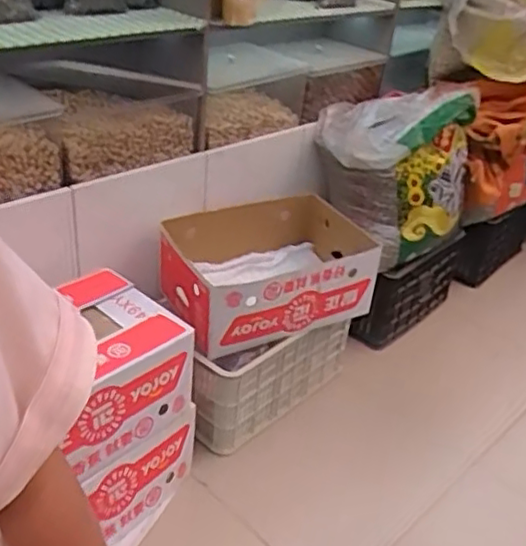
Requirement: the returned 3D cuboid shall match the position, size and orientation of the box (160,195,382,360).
[{"bbox_3d":[0.010,0.004,1.743,0.565,0.243,0.355,-9,35,-23],"label":"box"}]

